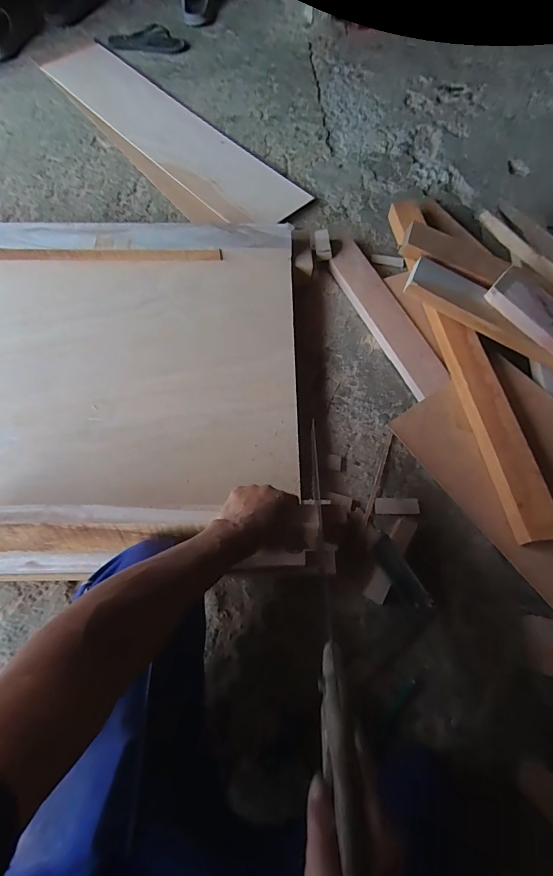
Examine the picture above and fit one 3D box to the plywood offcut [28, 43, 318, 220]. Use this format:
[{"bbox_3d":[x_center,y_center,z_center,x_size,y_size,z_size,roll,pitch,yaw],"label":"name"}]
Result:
[{"bbox_3d":[-0.370,-0.934,1.169,0.286,0.027,1.111,-40,72,-16],"label":"plywood offcut"}]

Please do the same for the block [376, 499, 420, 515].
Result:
[{"bbox_3d":[0.220,0.123,0.709,0.078,0.011,0.031,2,66,0],"label":"block"}]

